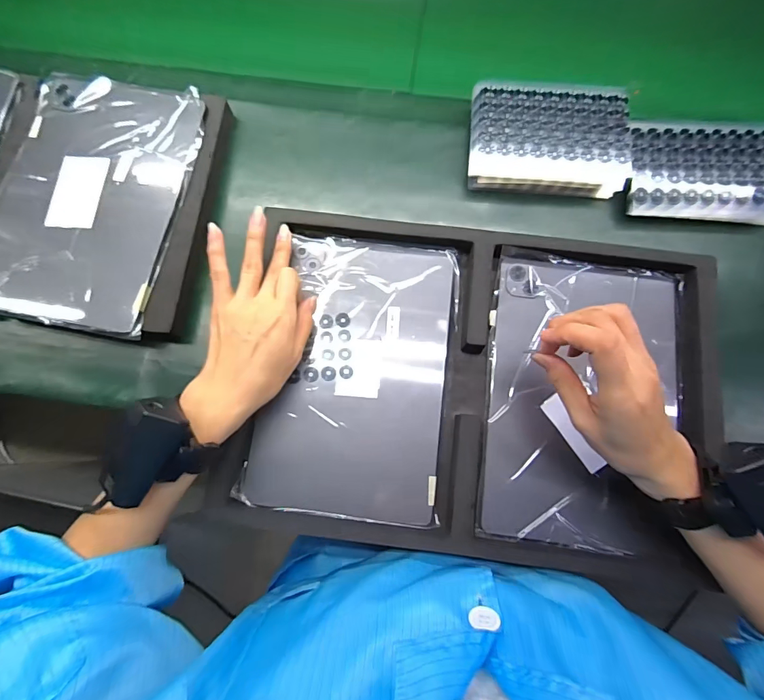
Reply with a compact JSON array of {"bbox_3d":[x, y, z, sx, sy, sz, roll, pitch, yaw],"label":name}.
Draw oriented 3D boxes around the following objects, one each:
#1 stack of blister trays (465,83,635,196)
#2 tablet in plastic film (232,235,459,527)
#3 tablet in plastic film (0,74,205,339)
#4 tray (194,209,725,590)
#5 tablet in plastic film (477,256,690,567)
[{"bbox_3d":[0.172,-0.221,0.413,0.159,0.048,0.094,4,76,1],"label":"stack of blister trays"},{"bbox_3d":[-0.023,0.019,0.367,0.169,0.014,0.252,6,76,1],"label":"tablet in plastic film"},{"bbox_3d":[-0.290,-0.156,0.388,0.183,0.009,0.264,7,76,2],"label":"tablet in plastic film"},{"bbox_3d":[0.078,0.029,0.358,0.410,0.038,0.293,8,76,2],"label":"tray"},{"bbox_3d":[0.185,0.043,0.359,0.171,0.016,0.259,8,76,2],"label":"tablet in plastic film"}]

